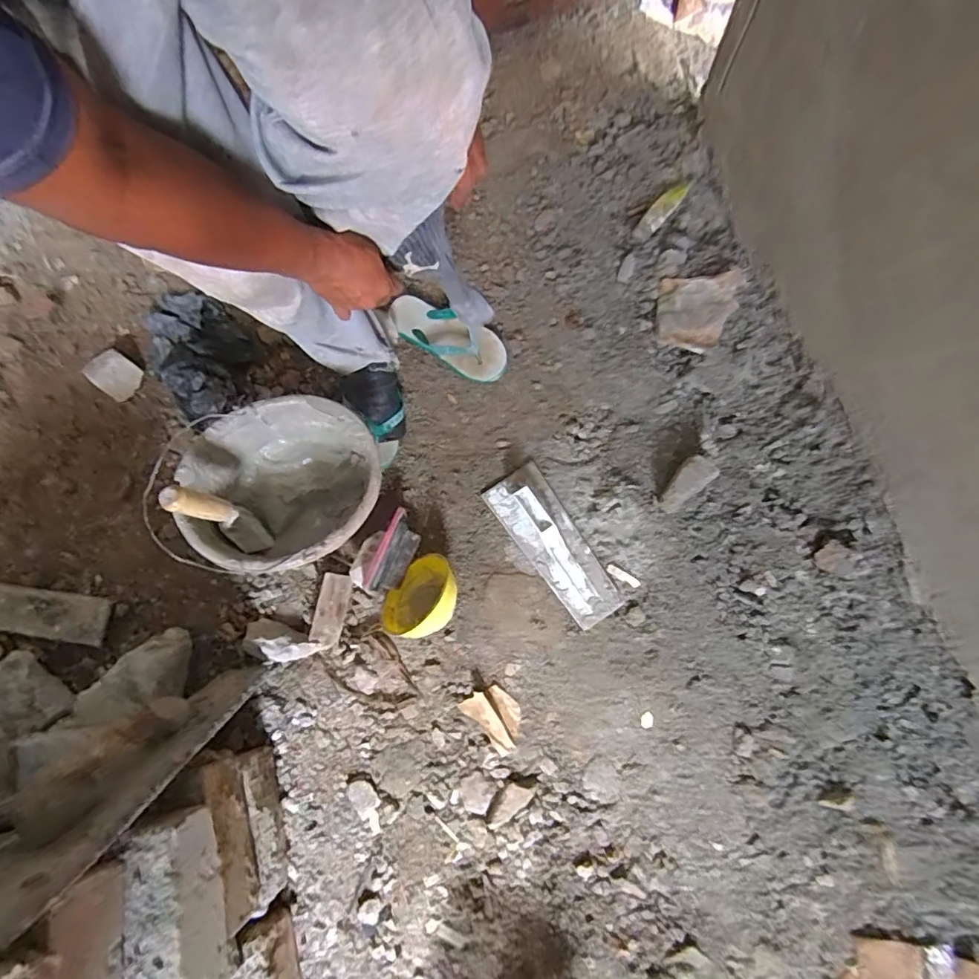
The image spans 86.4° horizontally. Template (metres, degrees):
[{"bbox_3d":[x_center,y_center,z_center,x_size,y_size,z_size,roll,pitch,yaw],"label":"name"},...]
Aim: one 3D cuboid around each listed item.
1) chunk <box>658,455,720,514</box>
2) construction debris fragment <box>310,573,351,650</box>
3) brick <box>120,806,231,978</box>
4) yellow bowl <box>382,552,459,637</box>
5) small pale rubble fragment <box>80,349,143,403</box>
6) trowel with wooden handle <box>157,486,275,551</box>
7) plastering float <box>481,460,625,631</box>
[{"bbox_3d":[0.339,-0.012,0.901,0.109,0.069,0.055,-42,79,-9],"label":"chunk"},{"bbox_3d":[-0.271,0.207,0.892,0.046,0.025,0.121,9,75,2],"label":"construction debris fragment"},{"bbox_3d":[-0.342,0.468,0.574,0.057,0.094,0.205,-12,76,-3],"label":"brick"},{"bbox_3d":[-0.110,0.182,0.856,0.126,0.060,0.134,34,89,47],"label":"yellow bowl"},{"bbox_3d":[-0.729,-0.225,1.017,0.086,0.053,0.078,38,77,9],"label":"small pale rubble fragment"},{"bbox_3d":[-0.388,0.043,0.759,0.068,0.232,0.058,27,77,7],"label":"trowel with wooden handle"},{"bbox_3d":[0.113,0.090,0.902,0.108,0.052,0.295,-32,77,-9],"label":"plastering float"}]

